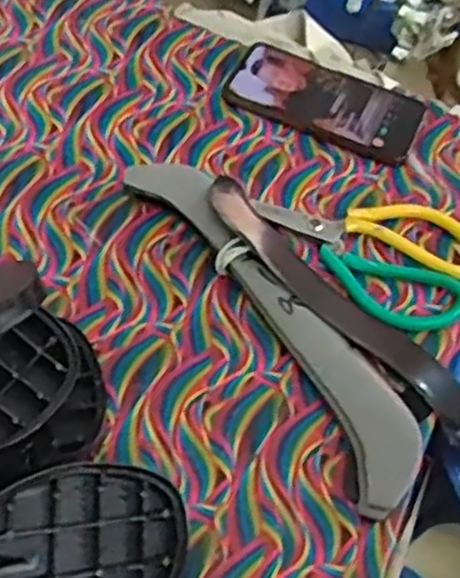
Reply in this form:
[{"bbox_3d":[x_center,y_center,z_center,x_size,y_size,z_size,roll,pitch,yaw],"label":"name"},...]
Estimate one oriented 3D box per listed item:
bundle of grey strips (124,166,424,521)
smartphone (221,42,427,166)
[{"bbox_3d":[0.031,0.013,0.520,0.062,0.026,0.289,-28,62,-20],"label":"bundle of grey strips"},{"bbox_3d":[0.079,-0.159,0.642,0.159,0.010,0.080,24,58,12],"label":"smartphone"}]

